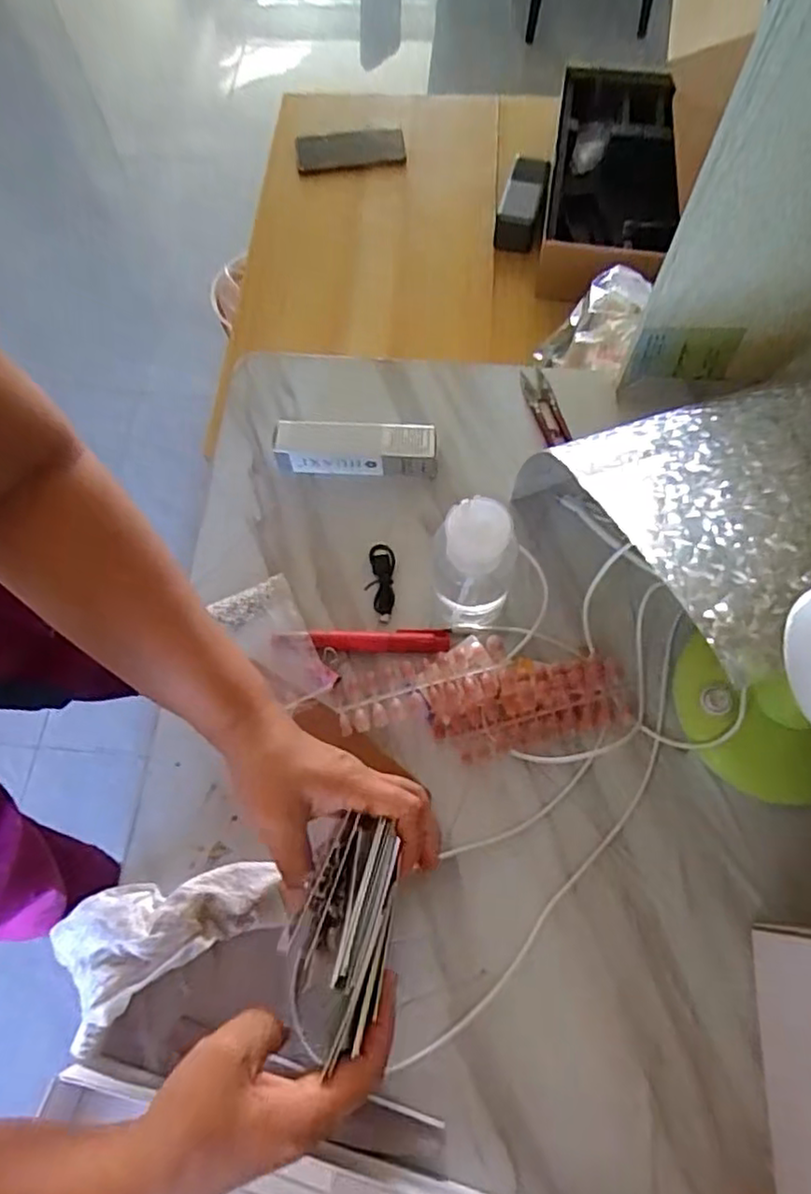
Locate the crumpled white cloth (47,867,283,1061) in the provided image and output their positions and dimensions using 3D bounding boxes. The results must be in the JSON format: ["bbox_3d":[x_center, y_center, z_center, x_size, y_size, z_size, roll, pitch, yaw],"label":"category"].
[{"bbox_3d":[-0.159,0.221,0.430,0.150,0.035,0.082,-22,70,-8],"label":"crumpled white cloth"}]

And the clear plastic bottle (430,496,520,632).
[{"bbox_3d":[0.048,-0.019,0.474,0.048,0.109,0.054,-43,74,-15],"label":"clear plastic bottle"}]

